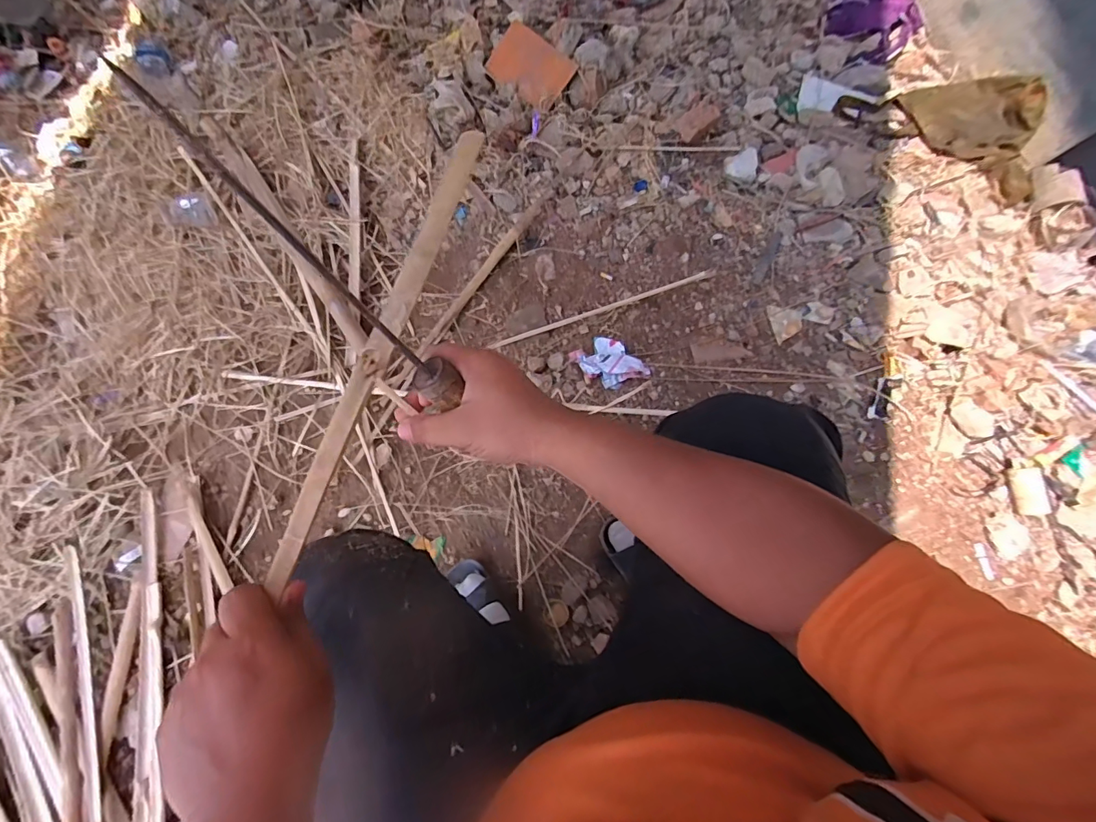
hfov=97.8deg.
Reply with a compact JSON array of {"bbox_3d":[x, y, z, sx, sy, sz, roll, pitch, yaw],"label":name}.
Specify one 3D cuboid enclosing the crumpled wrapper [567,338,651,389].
[{"bbox_3d":[0.115,-0.088,0.882,0.096,0.018,0.120,-39,75,-10],"label":"crumpled wrapper"}]

